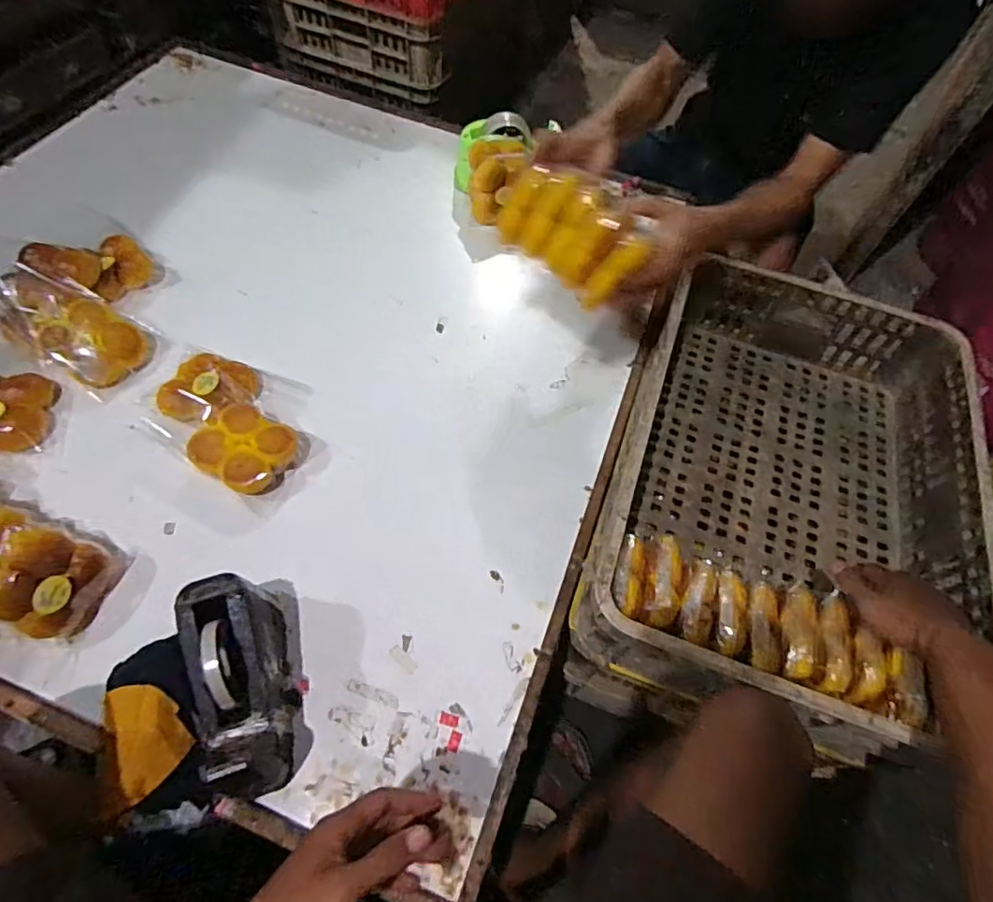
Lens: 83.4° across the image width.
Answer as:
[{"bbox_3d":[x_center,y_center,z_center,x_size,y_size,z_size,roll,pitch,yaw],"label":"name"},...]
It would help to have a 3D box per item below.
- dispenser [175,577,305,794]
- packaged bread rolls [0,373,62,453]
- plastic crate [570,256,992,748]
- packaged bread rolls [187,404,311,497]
[{"bbox_3d":[-0.263,0.235,0.570,0.091,0.103,0.203,-14,62,-12],"label":"dispenser"},{"bbox_3d":[-0.646,-0.051,0.729,0.110,0.027,0.112,3,65,-26],"label":"packaged bread rolls"},{"bbox_3d":[0.377,0.028,0.726,0.411,0.149,0.598,20,61,8],"label":"plastic crate"},{"bbox_3d":[-0.323,-0.003,0.729,0.121,0.043,0.110,29,62,13],"label":"packaged bread rolls"}]

